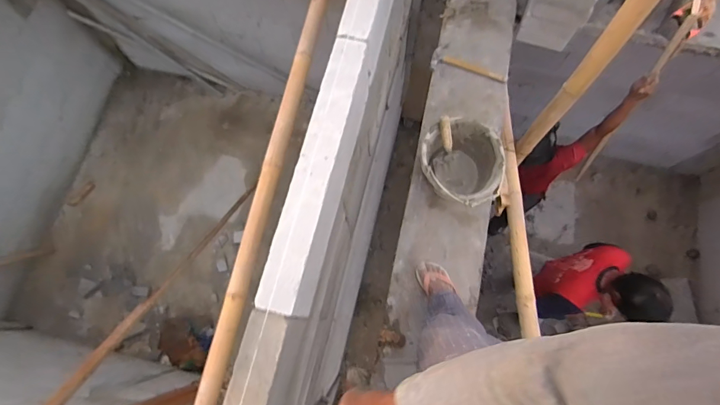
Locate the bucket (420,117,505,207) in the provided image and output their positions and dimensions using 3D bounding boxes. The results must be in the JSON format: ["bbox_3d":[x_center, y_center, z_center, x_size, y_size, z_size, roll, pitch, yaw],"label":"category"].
[{"bbox_3d":[0.351,-0.123,1.383,0.283,0.210,0.305,0,73,1],"label":"bucket"}]

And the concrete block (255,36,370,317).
[{"bbox_3d":[-0.085,-0.069,0.859,0.079,0.161,0.619,12,74,5],"label":"concrete block"}]

